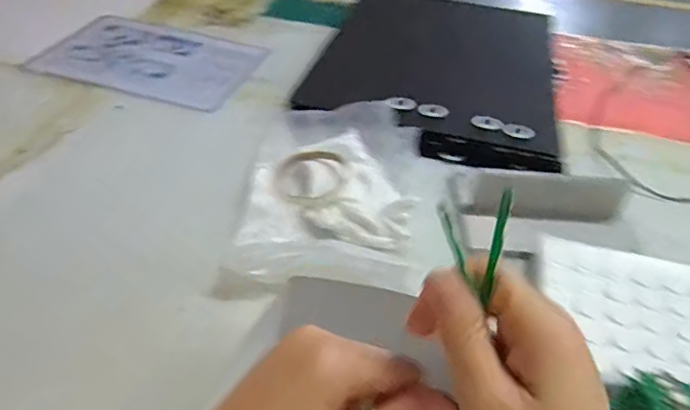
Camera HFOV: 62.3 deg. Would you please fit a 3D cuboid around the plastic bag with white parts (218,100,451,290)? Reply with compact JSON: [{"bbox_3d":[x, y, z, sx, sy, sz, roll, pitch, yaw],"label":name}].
[{"bbox_3d":[-0.005,-0.025,0.632,0.206,0.052,0.244,5,40,-1],"label":"plastic bag with white parts"}]

